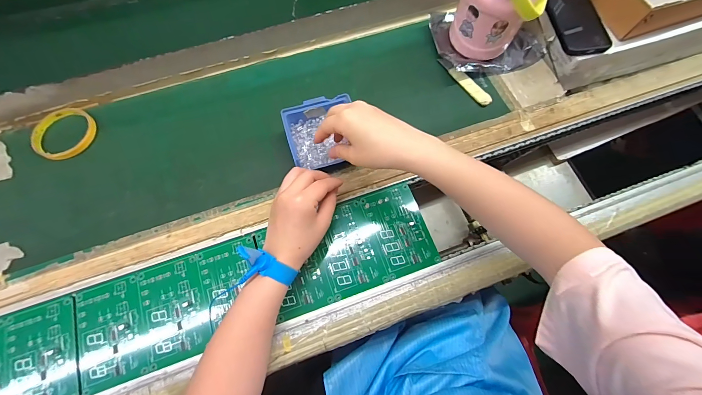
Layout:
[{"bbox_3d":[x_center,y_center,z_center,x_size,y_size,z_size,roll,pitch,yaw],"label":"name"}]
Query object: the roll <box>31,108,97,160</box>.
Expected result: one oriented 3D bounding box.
[{"bbox_3d":[-0.438,-0.098,0.466,0.083,0.010,0.085,0,71,-1],"label":"roll"}]

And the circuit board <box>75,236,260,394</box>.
[{"bbox_3d":[-0.231,0.145,0.393,0.223,0.004,0.121,-18,72,-7],"label":"circuit board"}]

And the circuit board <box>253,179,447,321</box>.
[{"bbox_3d":[-0.002,0.068,0.423,0.222,0.005,0.123,-18,72,-8],"label":"circuit board"}]

